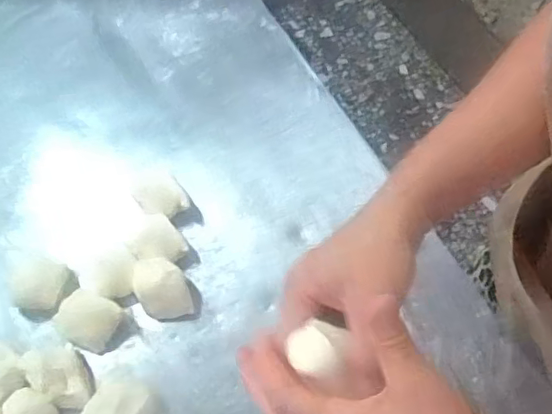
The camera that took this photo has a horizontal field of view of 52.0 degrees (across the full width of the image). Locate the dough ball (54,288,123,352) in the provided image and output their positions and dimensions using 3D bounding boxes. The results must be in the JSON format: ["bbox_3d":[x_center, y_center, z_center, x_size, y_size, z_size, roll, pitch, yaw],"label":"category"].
[{"bbox_3d":[-0.168,0.102,0.509,0.055,0.031,0.046,23,65,14],"label":"dough ball"}]

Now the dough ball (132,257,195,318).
[{"bbox_3d":[-0.103,0.075,0.515,0.047,0.041,0.049,-1,62,2],"label":"dough ball"}]

